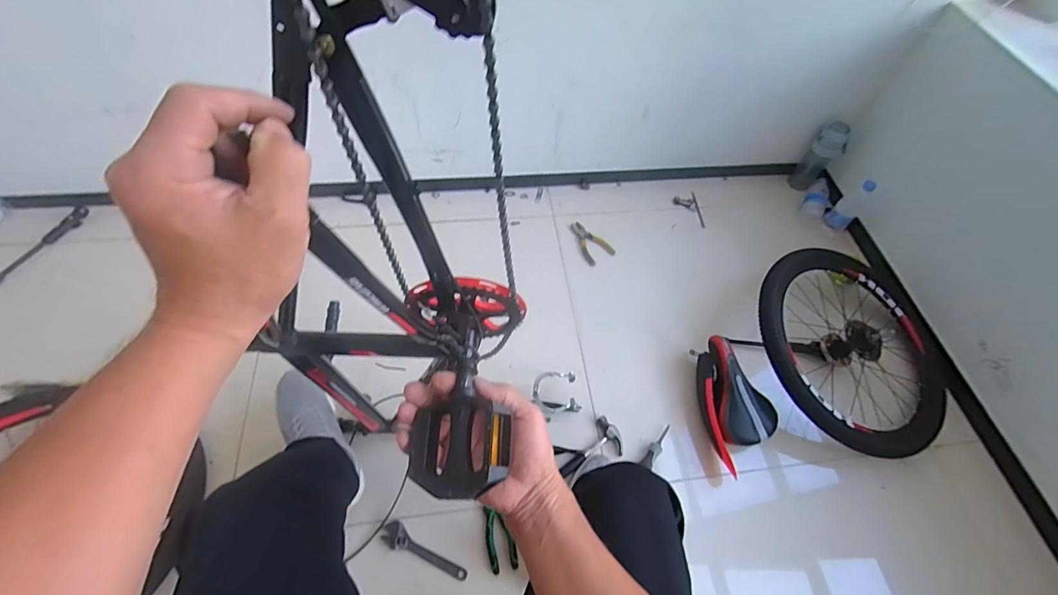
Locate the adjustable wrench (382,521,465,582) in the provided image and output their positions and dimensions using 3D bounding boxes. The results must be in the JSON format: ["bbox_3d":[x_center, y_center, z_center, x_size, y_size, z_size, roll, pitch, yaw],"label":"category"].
[{"bbox_3d":[-0.212,0.518,0.903,0.186,0.010,0.044,26,61,11],"label":"adjustable wrench"}]

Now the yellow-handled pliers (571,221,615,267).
[{"bbox_3d":[0.179,-0.170,1.331,0.080,0.015,0.154,-26,64,-18],"label":"yellow-handled pliers"}]

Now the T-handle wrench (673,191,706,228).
[{"bbox_3d":[0.513,-0.278,1.424,0.075,0.017,0.151,-3,60,-7],"label":"T-handle wrench"}]

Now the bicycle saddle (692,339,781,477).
[{"bbox_3d":[0.481,0.234,1.042,0.160,0.098,0.286,-12,61,-12],"label":"bicycle saddle"}]

